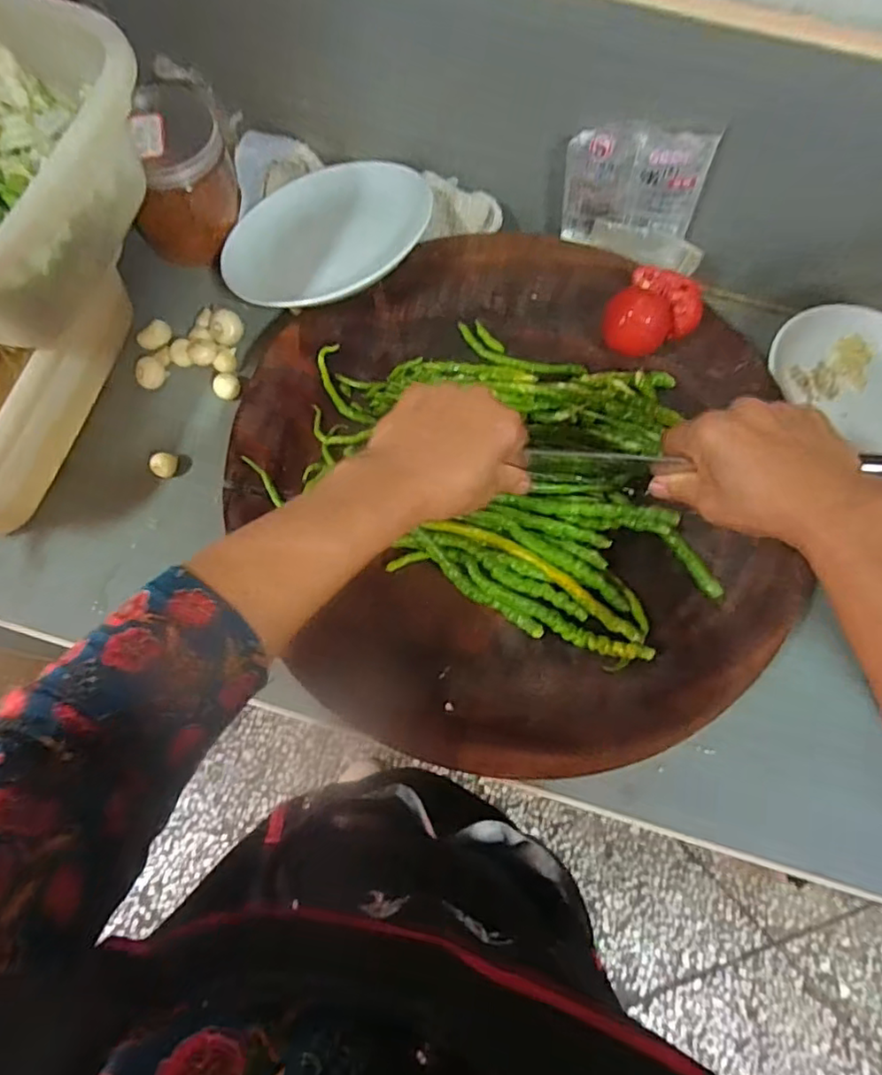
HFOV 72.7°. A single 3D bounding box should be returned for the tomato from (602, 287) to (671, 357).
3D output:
[{"bbox_3d":[0.153,-0.167,0.470,0.048,0.048,0.044,1,72,-2],"label":"tomato"}]

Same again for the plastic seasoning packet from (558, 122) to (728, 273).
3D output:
[{"bbox_3d":[0.156,-0.265,0.469,0.120,0.100,0.022,15,72,3],"label":"plastic seasoning packet"}]

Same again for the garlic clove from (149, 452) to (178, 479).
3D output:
[{"bbox_3d":[-0.220,-0.058,0.474,0.015,0.014,0.021,6,72,0],"label":"garlic clove"}]

